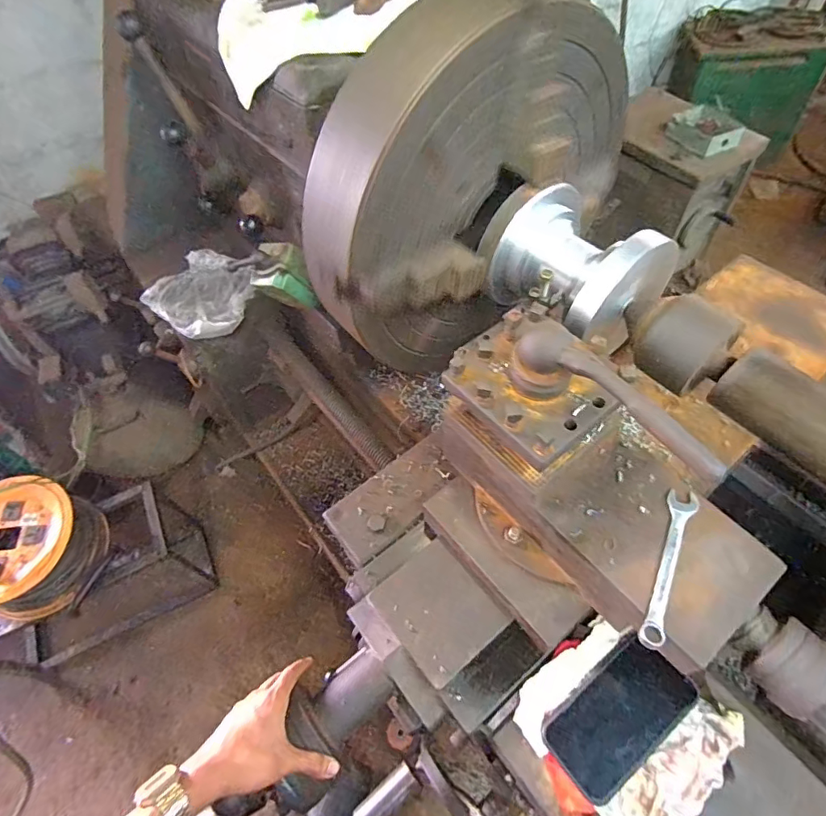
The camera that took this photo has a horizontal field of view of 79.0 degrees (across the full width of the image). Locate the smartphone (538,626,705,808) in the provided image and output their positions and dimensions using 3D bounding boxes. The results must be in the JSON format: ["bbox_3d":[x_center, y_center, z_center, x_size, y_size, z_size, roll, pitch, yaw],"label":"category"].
[{"bbox_3d":[0.211,0.314,0.514,0.154,0.014,0.084,-36,61,-18],"label":"smartphone"}]

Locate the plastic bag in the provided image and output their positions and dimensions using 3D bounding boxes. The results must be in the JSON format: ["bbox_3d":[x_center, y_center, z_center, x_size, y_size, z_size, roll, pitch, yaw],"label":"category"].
[{"bbox_3d":[-0.436,-0.244,1.072,0.223,0.045,0.209,32,64,23],"label":"plastic bag"}]

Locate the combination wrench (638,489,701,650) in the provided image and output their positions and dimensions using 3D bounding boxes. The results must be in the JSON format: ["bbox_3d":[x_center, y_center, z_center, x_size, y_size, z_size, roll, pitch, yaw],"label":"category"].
[{"bbox_3d":[0.239,0.147,0.472,0.027,0.012,0.159,23,61,18],"label":"combination wrench"}]

